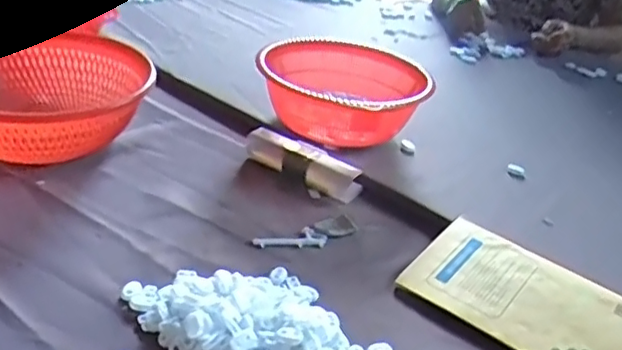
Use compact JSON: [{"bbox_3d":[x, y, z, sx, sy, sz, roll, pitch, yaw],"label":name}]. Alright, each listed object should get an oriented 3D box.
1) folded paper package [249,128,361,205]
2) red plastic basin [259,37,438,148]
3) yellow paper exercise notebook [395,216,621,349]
[{"bbox_3d":[-0.015,-0.019,0.772,0.161,0.030,0.051,28,36,33],"label":"folded paper package"},{"bbox_3d":[0.040,-0.096,0.835,0.221,0.098,0.200,8,30,2],"label":"red plastic basin"},{"bbox_3d":[0.204,0.115,0.604,0.205,0.014,0.131,26,43,31],"label":"yellow paper exercise notebook"}]

